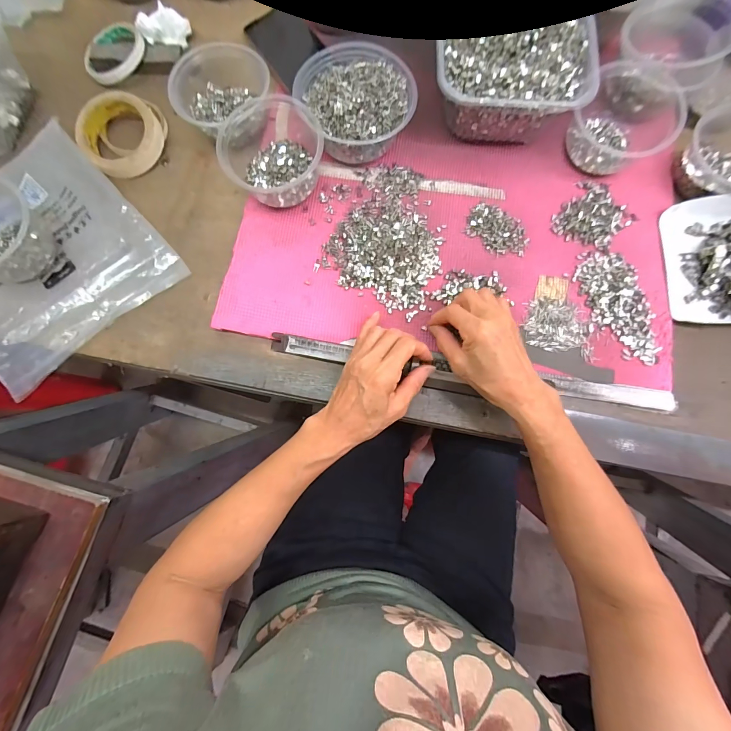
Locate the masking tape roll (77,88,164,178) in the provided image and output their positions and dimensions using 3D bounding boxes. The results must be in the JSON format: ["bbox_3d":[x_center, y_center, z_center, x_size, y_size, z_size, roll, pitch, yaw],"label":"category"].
[{"bbox_3d":[-0.309,-0.292,0.425,0.091,0.023,0.102,-43,84,-5],"label":"masking tape roll"}]

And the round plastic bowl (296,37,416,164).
[{"bbox_3d":[-0.012,-0.315,0.409,0.133,0.057,0.133,0,82,0],"label":"round plastic bowl"}]

